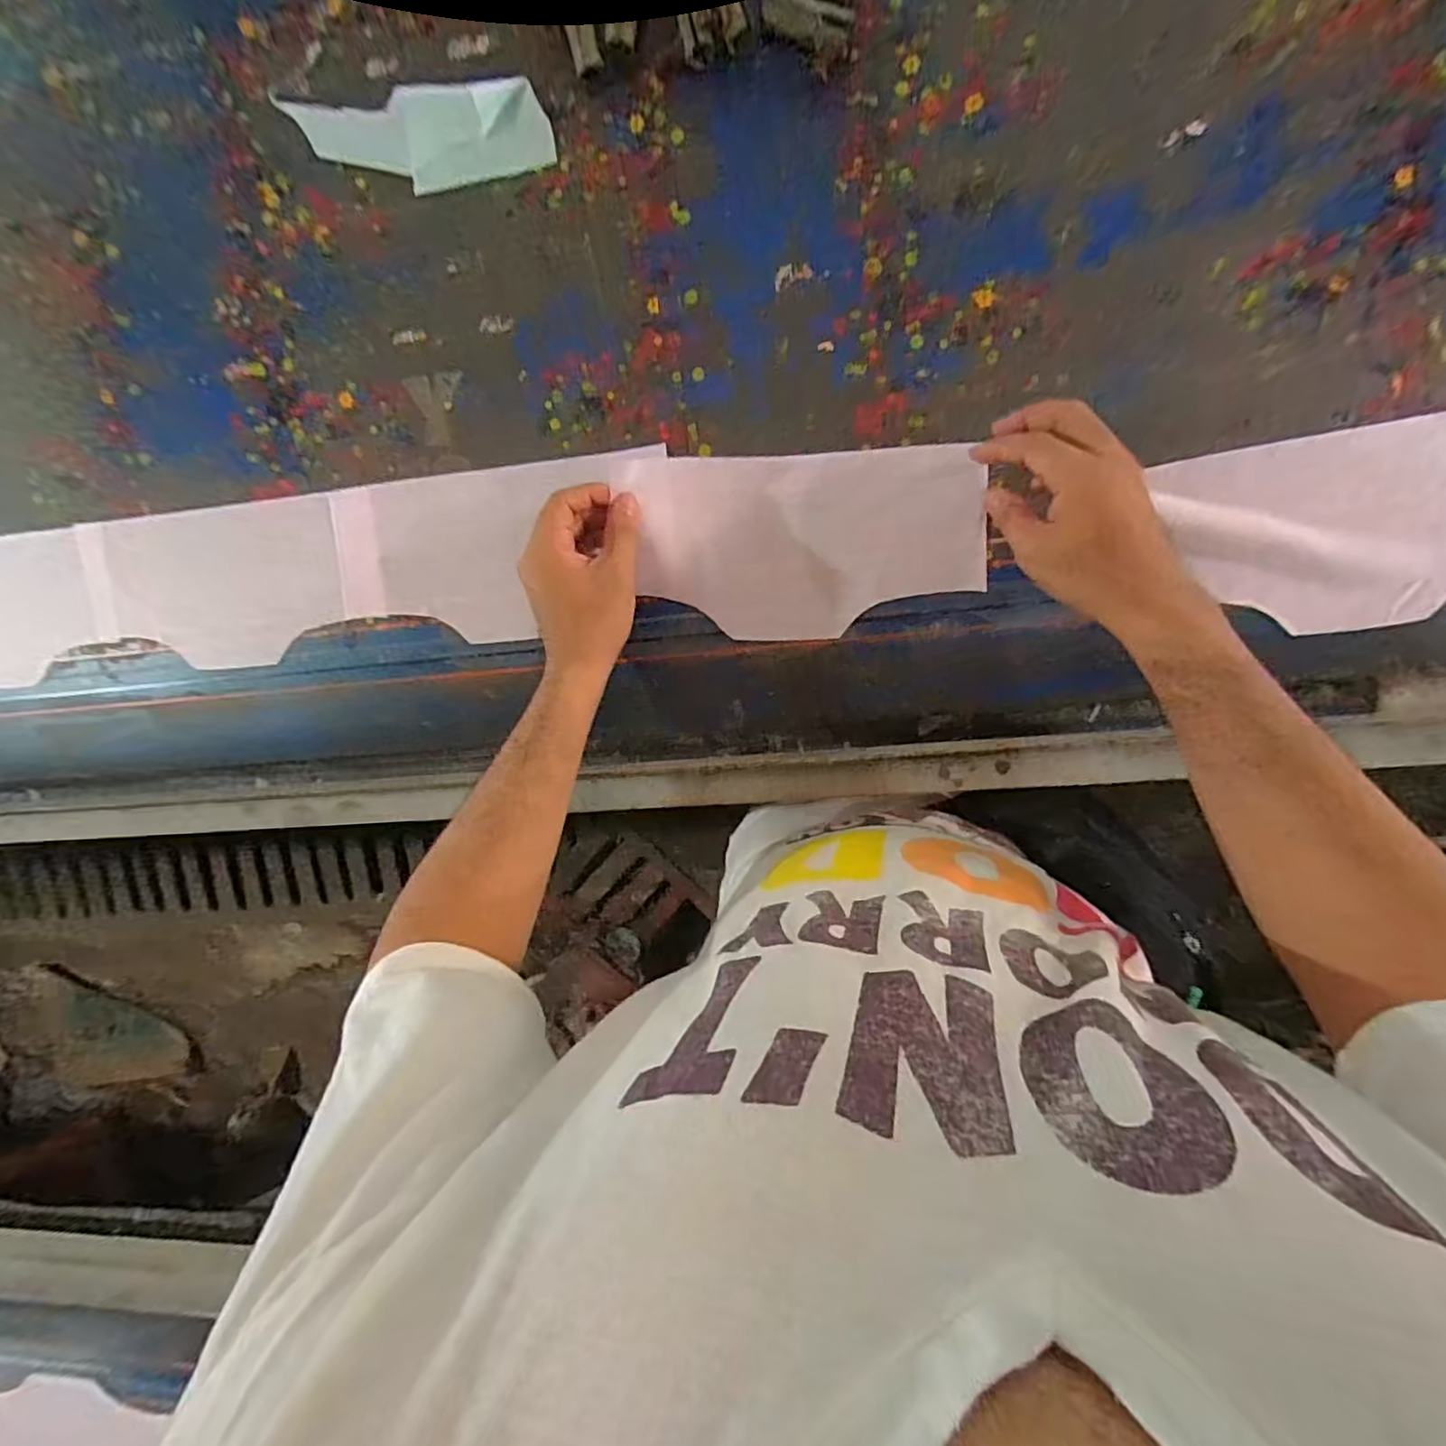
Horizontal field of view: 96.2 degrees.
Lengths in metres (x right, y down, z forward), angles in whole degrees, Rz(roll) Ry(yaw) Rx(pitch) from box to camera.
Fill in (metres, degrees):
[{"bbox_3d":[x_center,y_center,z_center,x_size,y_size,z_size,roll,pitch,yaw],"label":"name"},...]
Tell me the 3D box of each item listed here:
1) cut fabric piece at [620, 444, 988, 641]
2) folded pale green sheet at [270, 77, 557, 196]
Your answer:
[{"bbox_3d":[0.069,-0.135,0.484,0.253,0.040,0.134,-3,93,8],"label":"cut fabric piece"},{"bbox_3d":[-0.240,-0.457,0.507,0.219,0.008,0.072,4,94,8],"label":"folded pale green sheet"}]

